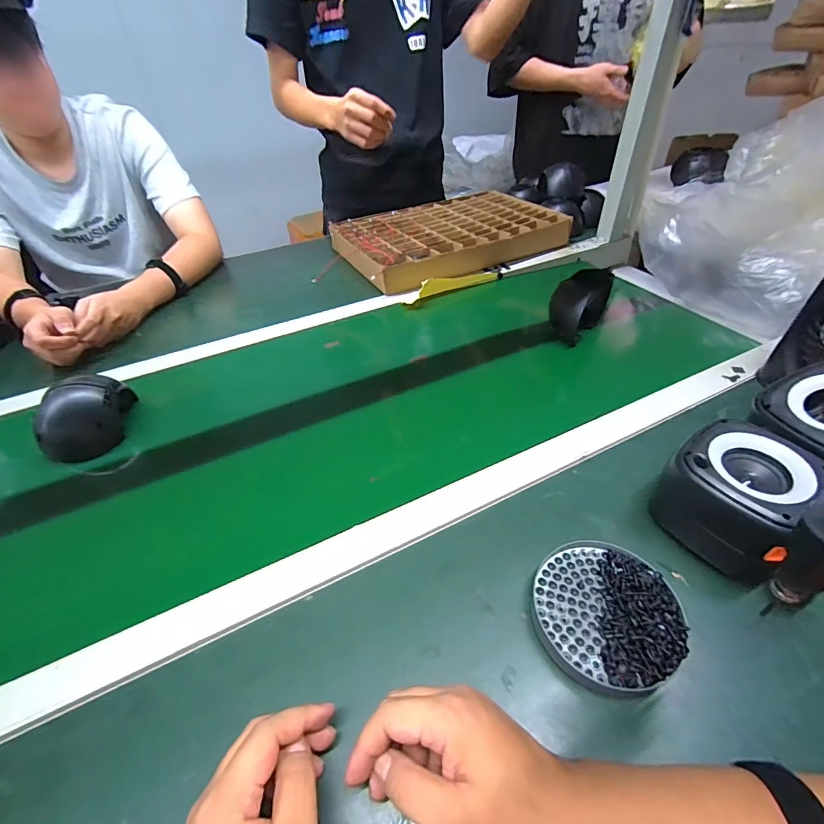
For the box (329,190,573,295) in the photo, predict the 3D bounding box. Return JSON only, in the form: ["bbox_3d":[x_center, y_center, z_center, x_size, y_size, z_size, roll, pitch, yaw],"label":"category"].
[{"bbox_3d":[0.092,-0.400,0.933,0.473,0.053,0.332,-19,45,-16],"label":"box"}]

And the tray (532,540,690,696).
[{"bbox_3d":[0.158,0.163,0.343,0.111,0.024,0.114,-2,43,2],"label":"tray"}]

